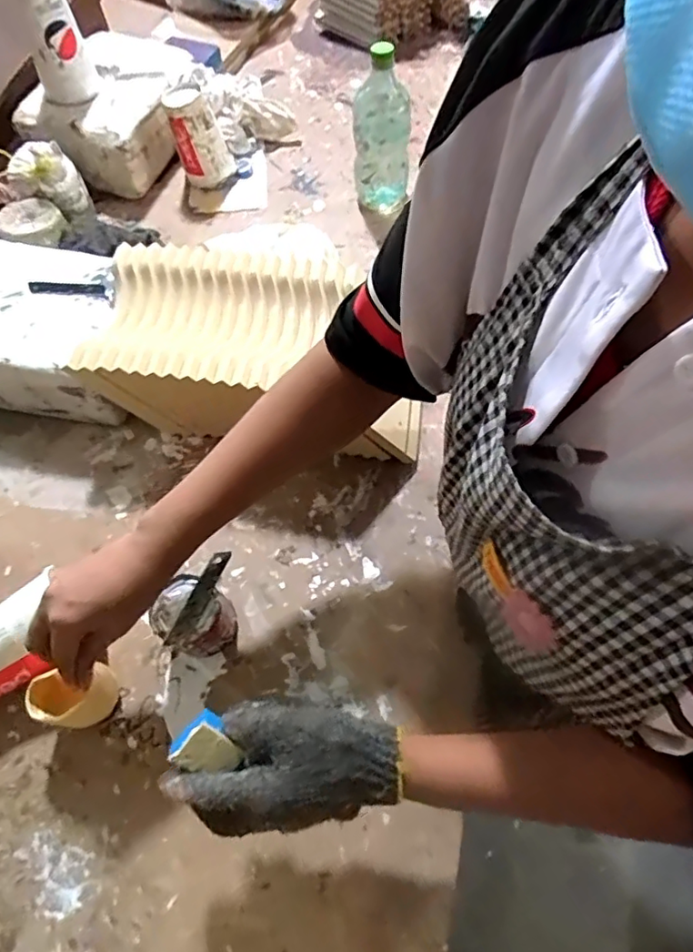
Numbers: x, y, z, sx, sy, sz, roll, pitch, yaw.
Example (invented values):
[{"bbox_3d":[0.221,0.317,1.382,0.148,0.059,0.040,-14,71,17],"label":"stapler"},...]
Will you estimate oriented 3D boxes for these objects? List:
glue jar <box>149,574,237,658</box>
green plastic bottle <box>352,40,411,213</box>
[{"bbox_3d":[-0.144,0.140,0.537,0.063,0.074,0.060,0,62,0],"label":"glue jar"},{"bbox_3d":[0.050,-0.486,0.804,0.074,0.209,0.062,-30,65,-15],"label":"green plastic bottle"}]

